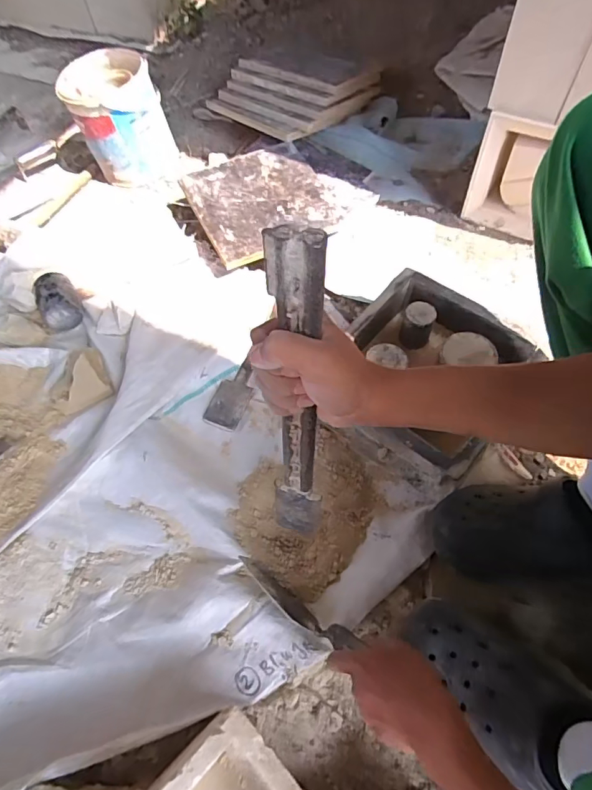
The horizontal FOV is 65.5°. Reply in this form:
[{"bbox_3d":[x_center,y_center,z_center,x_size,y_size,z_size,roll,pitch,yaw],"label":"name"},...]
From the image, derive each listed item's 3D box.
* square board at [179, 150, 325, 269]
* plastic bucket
[{"bbox_3d":[-0.070,-0.372,0.873,0.239,0.030,0.252,-25,61,-8],"label":"square board"},{"bbox_3d":[-0.362,-0.569,0.959,0.174,0.193,0.174,-1,63,2],"label":"plastic bucket"}]

